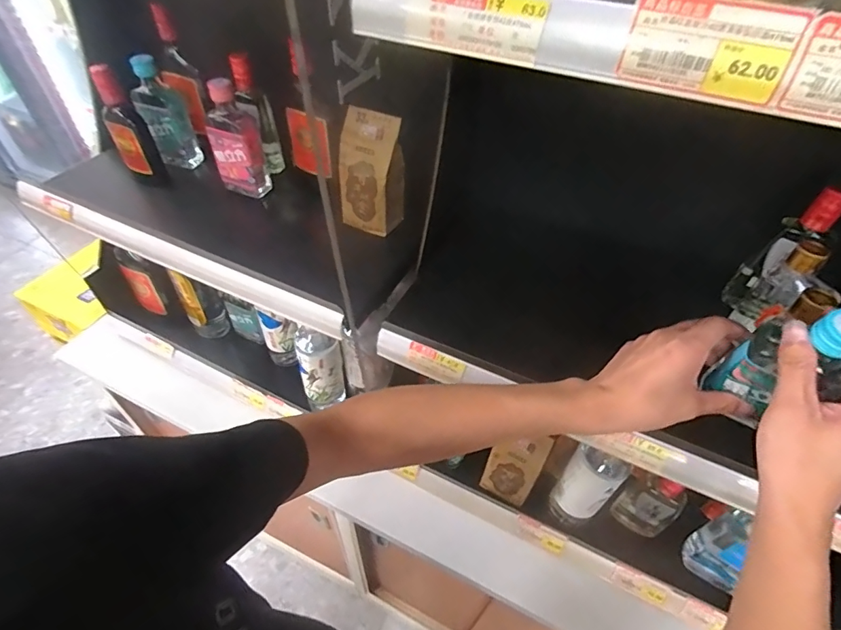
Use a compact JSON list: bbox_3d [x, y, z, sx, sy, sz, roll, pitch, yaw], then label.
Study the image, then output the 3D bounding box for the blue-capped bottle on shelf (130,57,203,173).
[{"bbox_3d":[-0.372,-0.288,0.661,0.064,0.147,0.049,-20,52,-19],"label":"blue-capped bottle on shelf"}]

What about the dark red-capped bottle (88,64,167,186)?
[{"bbox_3d":[-0.403,-0.250,0.625,0.051,0.166,0.044,-25,53,-22],"label":"dark red-capped bottle"}]

